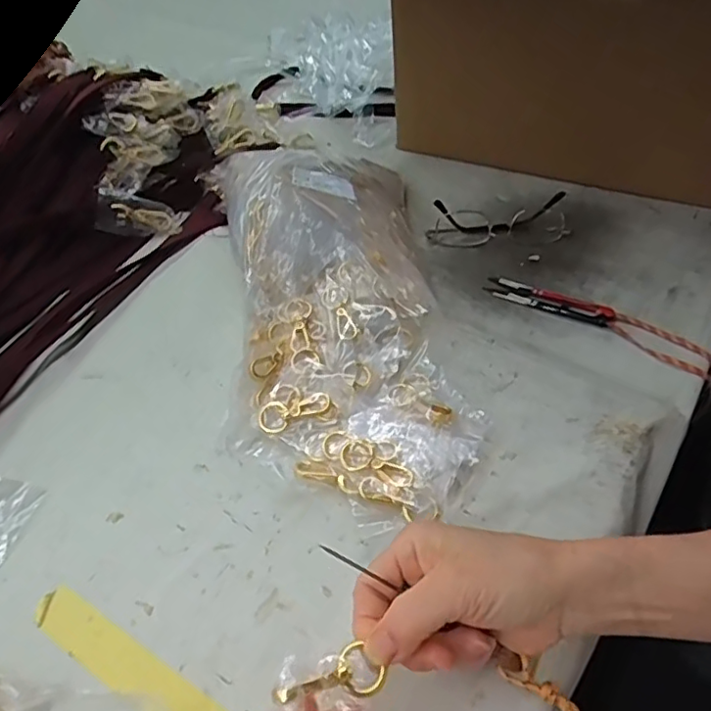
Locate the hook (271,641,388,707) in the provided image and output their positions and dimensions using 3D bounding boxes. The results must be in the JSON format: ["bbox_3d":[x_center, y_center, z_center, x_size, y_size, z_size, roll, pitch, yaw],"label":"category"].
[{"bbox_3d":[-0.012,0.141,0.264,0.049,0.006,0.021,-3,48,-17],"label":"hook"}]

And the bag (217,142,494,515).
[{"bbox_3d":[-0.016,-0.054,0.455,0.176,0.102,0.344,-12,61,-8],"label":"bag"}]

